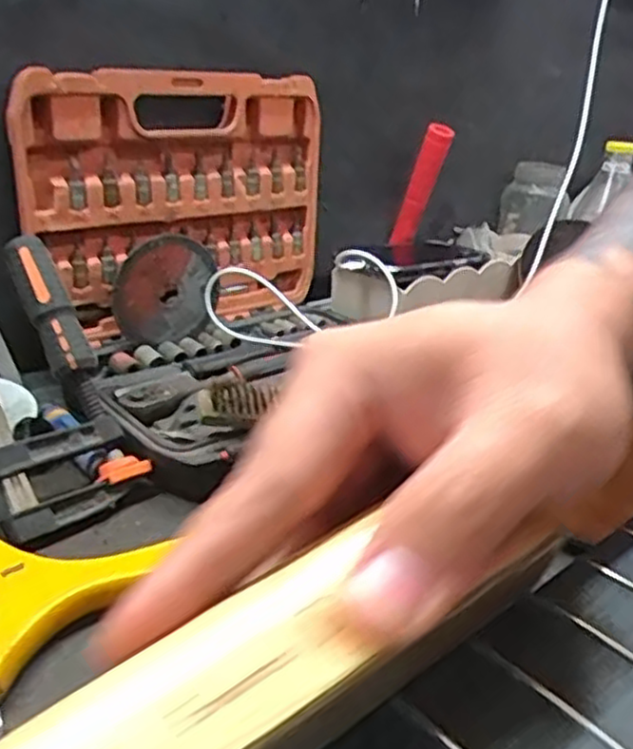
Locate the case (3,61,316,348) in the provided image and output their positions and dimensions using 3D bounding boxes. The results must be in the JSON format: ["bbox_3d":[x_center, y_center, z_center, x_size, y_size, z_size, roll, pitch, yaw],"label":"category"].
[{"bbox_3d":[-0.105,-0.132,0.577,0.252,0.188,0.045,-19,33,-42],"label":"case"}]

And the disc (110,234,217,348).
[{"bbox_3d":[-0.118,-0.064,0.568,0.075,0.082,0.009,-2,20,-39],"label":"disc"}]

